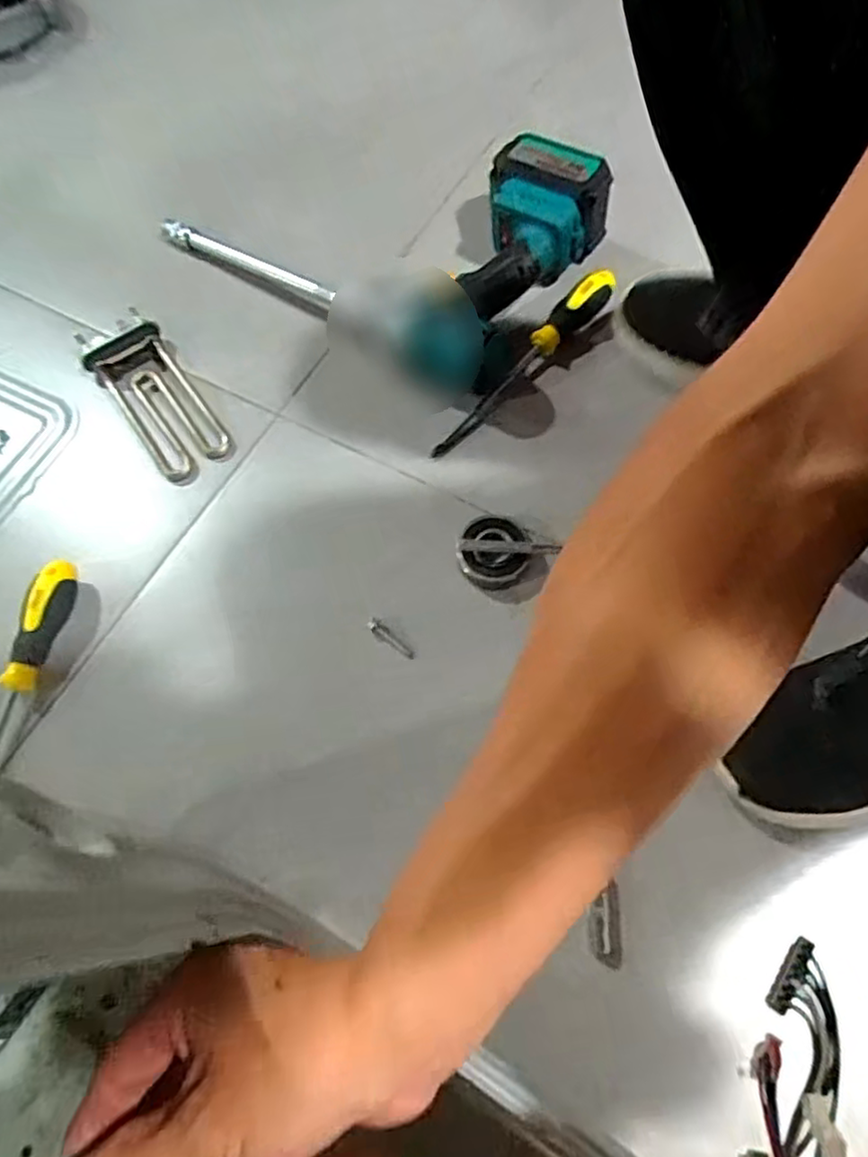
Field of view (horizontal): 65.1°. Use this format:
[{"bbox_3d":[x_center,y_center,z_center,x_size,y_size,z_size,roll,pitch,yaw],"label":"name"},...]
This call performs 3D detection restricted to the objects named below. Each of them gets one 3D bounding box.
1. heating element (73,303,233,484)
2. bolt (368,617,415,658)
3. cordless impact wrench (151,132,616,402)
[{"bbox_3d":[-0.253,-0.167,0.611,0.070,0.022,0.173,-32,70,-12],"label":"heating element"},{"bbox_3d":[-0.034,0.048,0.525,0.042,0.009,0.012,40,73,17],"label":"bolt"},{"bbox_3d":[-0.048,-0.348,0.646,0.361,0.082,0.252,36,72,15],"label":"cordless impact wrench"}]

